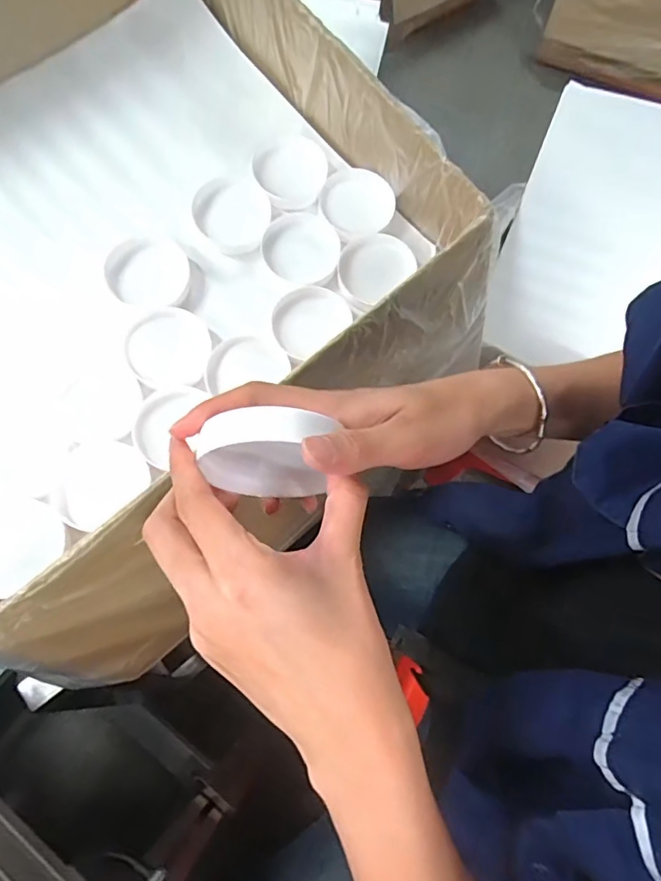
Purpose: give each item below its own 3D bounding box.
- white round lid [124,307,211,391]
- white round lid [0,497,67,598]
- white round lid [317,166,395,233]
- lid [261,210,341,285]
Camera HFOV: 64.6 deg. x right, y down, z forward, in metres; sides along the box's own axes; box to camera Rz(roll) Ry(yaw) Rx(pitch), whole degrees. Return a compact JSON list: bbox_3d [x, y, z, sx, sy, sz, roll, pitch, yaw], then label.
[{"bbox_3d":[-0.150,-0.085,0.484,0.072,0.021,0.074,1,67,-3],"label":"white round lid"},{"bbox_3d":[-0.255,0.082,0.414,0.080,0.018,0.079,1,67,-3],"label":"white round lid"},{"bbox_3d":[0.028,-0.244,0.532,0.072,0.016,0.067,15,67,3],"label":"white round lid"},{"bbox_3d":[-0.032,-0.191,0.523,0.072,0.023,0.074,1,67,-3],"label":"lid"}]

